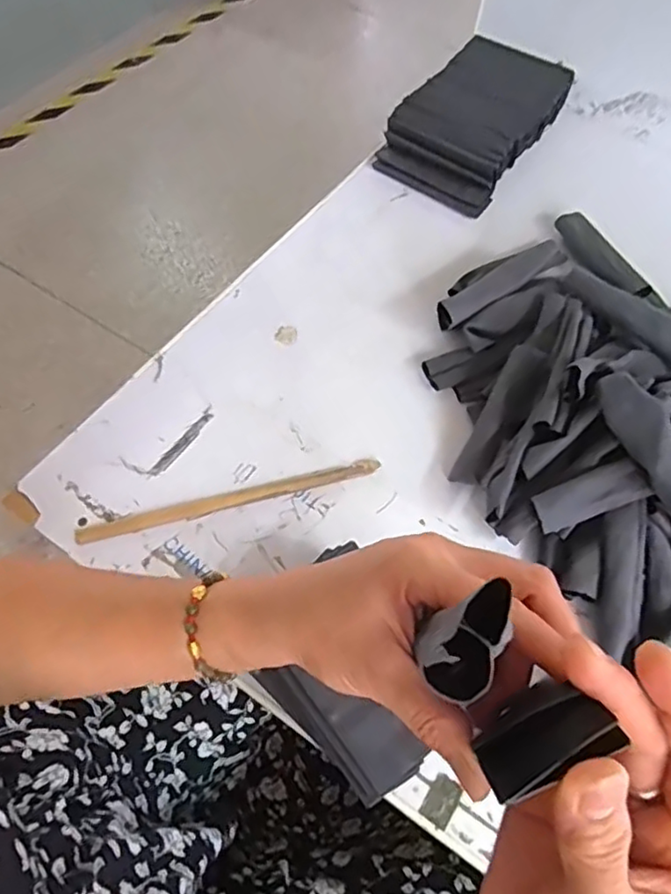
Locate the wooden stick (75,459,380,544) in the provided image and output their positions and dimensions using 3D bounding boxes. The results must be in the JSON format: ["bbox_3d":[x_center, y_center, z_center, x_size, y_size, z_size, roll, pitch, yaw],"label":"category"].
[{"bbox_3d":[-0.090,0.046,0.565,0.266,0.007,0.017,-13,61,-11],"label":"wooden stick"}]

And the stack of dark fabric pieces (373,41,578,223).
[{"bbox_3d":[0.181,-0.427,0.823,0.155,0.061,0.269,30,62,14],"label":"stack of dark fabric pieces"}]

